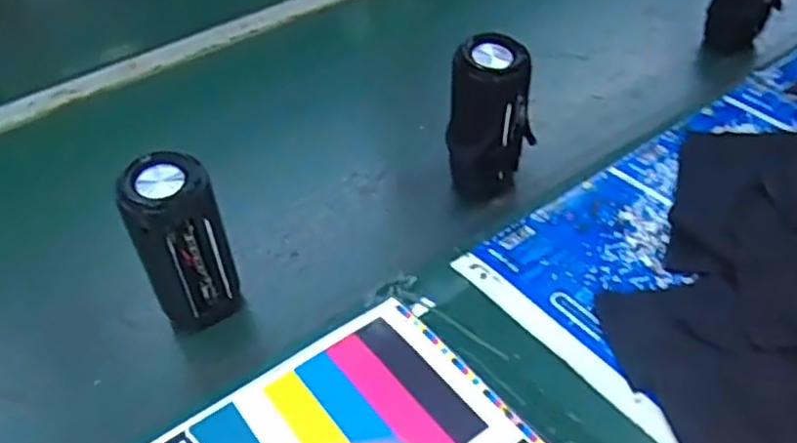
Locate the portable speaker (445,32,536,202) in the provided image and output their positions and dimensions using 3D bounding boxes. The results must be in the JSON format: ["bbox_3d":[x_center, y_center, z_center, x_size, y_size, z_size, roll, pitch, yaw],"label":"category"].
[{"bbox_3d":[0.083,-0.082,0.622,0.062,0.150,0.058,15,46,20],"label":"portable speaker"}]

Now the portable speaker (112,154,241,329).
[{"bbox_3d":[-0.164,0.015,0.529,0.066,0.141,0.051,-23,46,-20],"label":"portable speaker"}]

